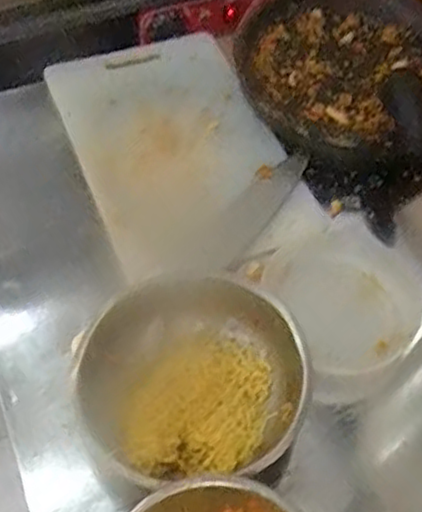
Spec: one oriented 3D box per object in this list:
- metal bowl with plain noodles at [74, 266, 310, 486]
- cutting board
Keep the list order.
[{"bbox_3d":[-0.013,0.110,0.630,0.195,0.063,0.196,1,55,-1],"label":"metal bowl with plain noodles"},{"bbox_3d":[-0.041,-0.126,0.823,0.219,0.027,0.366,-22,61,-9],"label":"cutting board"}]

